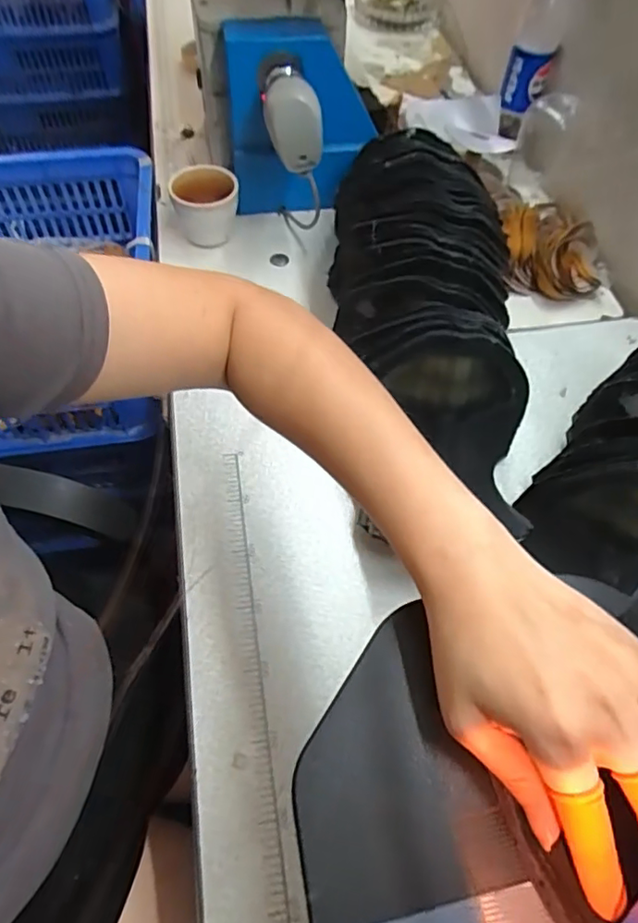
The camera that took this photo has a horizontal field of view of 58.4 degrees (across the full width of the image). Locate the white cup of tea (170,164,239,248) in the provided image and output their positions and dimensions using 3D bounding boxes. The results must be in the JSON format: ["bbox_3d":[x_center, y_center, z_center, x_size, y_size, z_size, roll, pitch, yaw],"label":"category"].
[{"bbox_3d":[-0.141,-0.313,0.722,0.081,0.080,0.084,-8,58,-6],"label":"white cup of tea"}]

